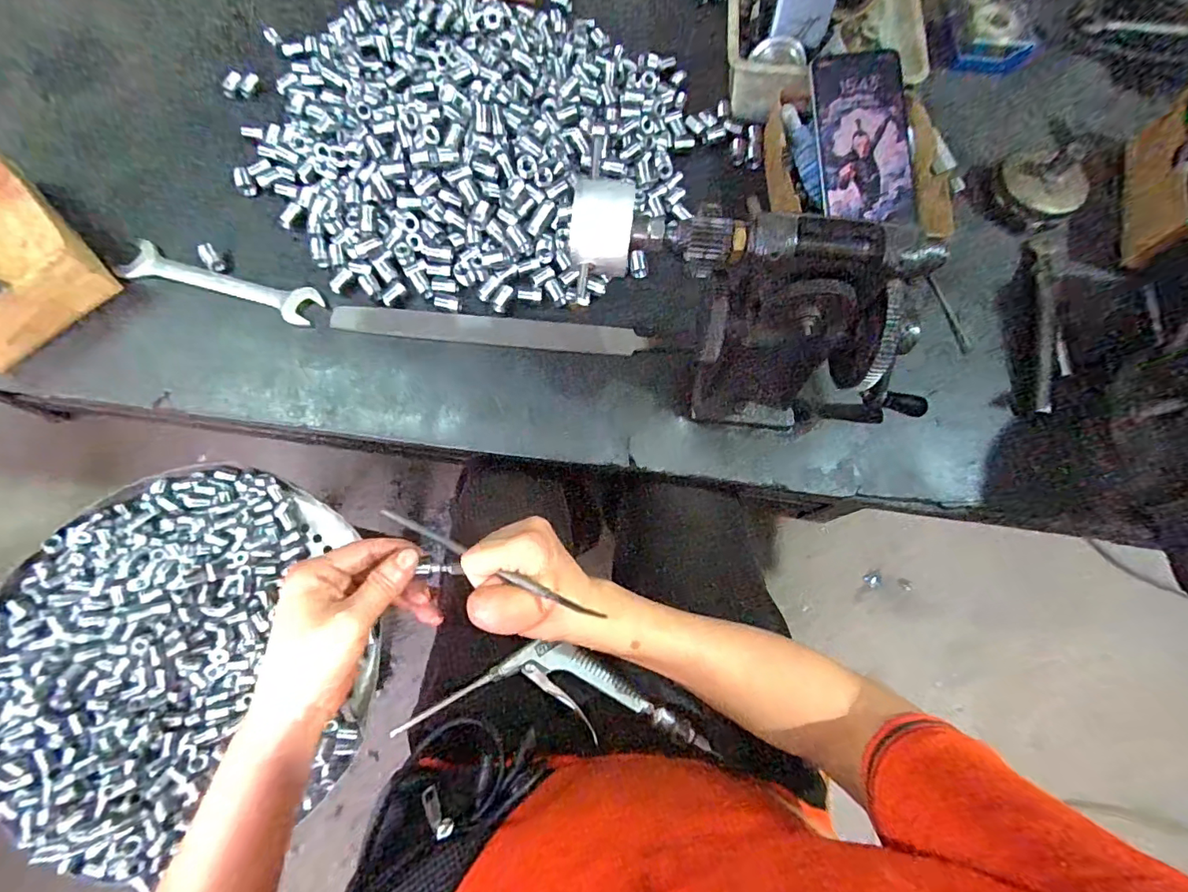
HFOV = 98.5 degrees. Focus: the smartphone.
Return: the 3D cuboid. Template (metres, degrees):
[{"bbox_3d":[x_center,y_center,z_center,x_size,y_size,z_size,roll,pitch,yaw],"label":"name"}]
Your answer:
[{"bbox_3d":[0.223,-0.254,0.423,0.074,0.006,0.142,-6,90,3],"label":"smartphone"}]

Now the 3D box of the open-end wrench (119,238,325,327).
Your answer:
[{"bbox_3d":[-0.310,-0.137,0.426,0.169,0.006,0.034,17,75,3],"label":"open-end wrench"}]

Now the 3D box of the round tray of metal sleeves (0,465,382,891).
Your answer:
[{"bbox_3d":[-0.431,0.201,0.527,0.358,0.056,0.349,-26,77,-8],"label":"round tray of metal sleeves"}]

